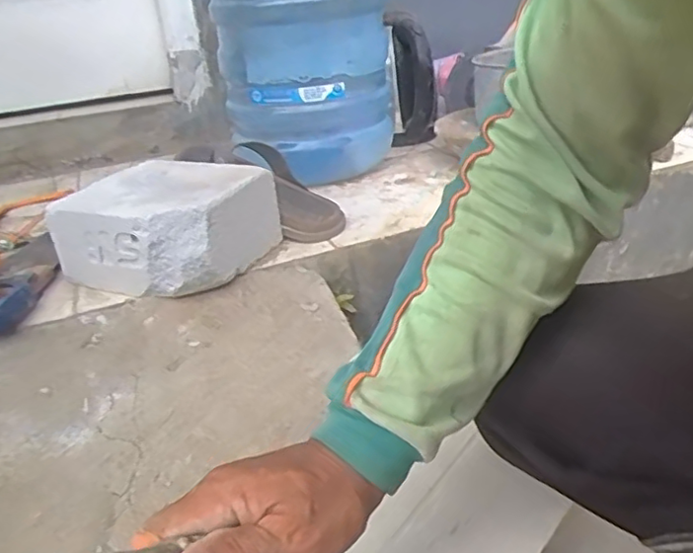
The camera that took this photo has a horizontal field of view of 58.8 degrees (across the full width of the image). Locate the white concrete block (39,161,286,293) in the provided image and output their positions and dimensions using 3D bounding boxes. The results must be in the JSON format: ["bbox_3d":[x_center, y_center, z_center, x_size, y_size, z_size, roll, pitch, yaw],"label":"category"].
[{"bbox_3d":[-0.210,-0.059,0.730,0.197,0.112,0.176,7,29,26],"label":"white concrete block"}]

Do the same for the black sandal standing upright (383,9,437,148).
[{"bbox_3d":[0.113,-0.336,1.056,0.080,0.204,0.081,-2,26,11],"label":"black sandal standing upright"}]

